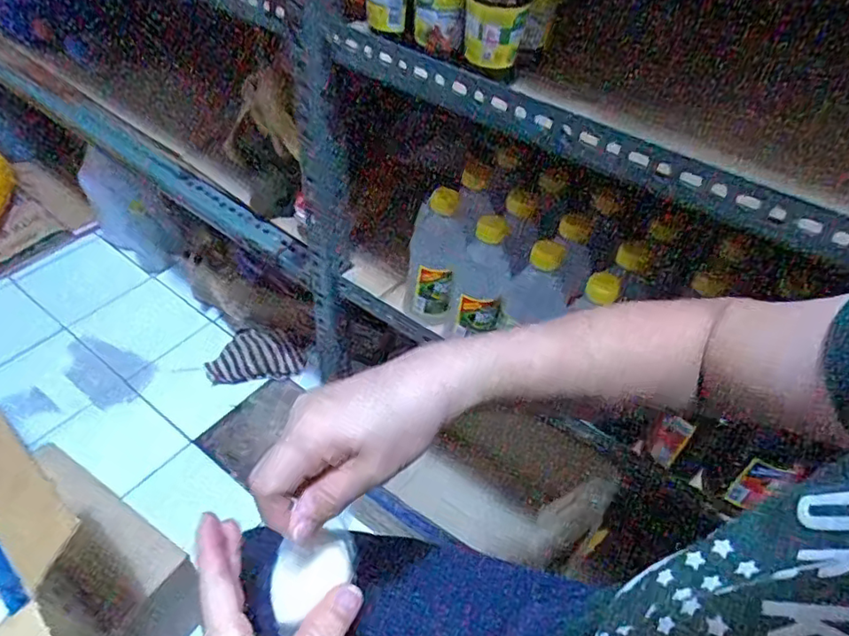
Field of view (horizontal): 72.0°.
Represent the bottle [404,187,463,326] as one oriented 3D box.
[{"bbox_3d":[0.010,-0.068,0.671,0.063,0.168,0.060,1,46,-4],"label":"bottle"}]

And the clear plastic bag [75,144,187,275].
[{"bbox_3d":[-0.642,-0.222,1.245,0.239,0.260,0.038,20,48,14],"label":"clear plastic bag"}]

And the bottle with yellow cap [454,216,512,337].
[{"bbox_3d":[0.060,-0.039,0.640,0.060,0.158,0.053,8,46,3],"label":"bottle with yellow cap"}]

